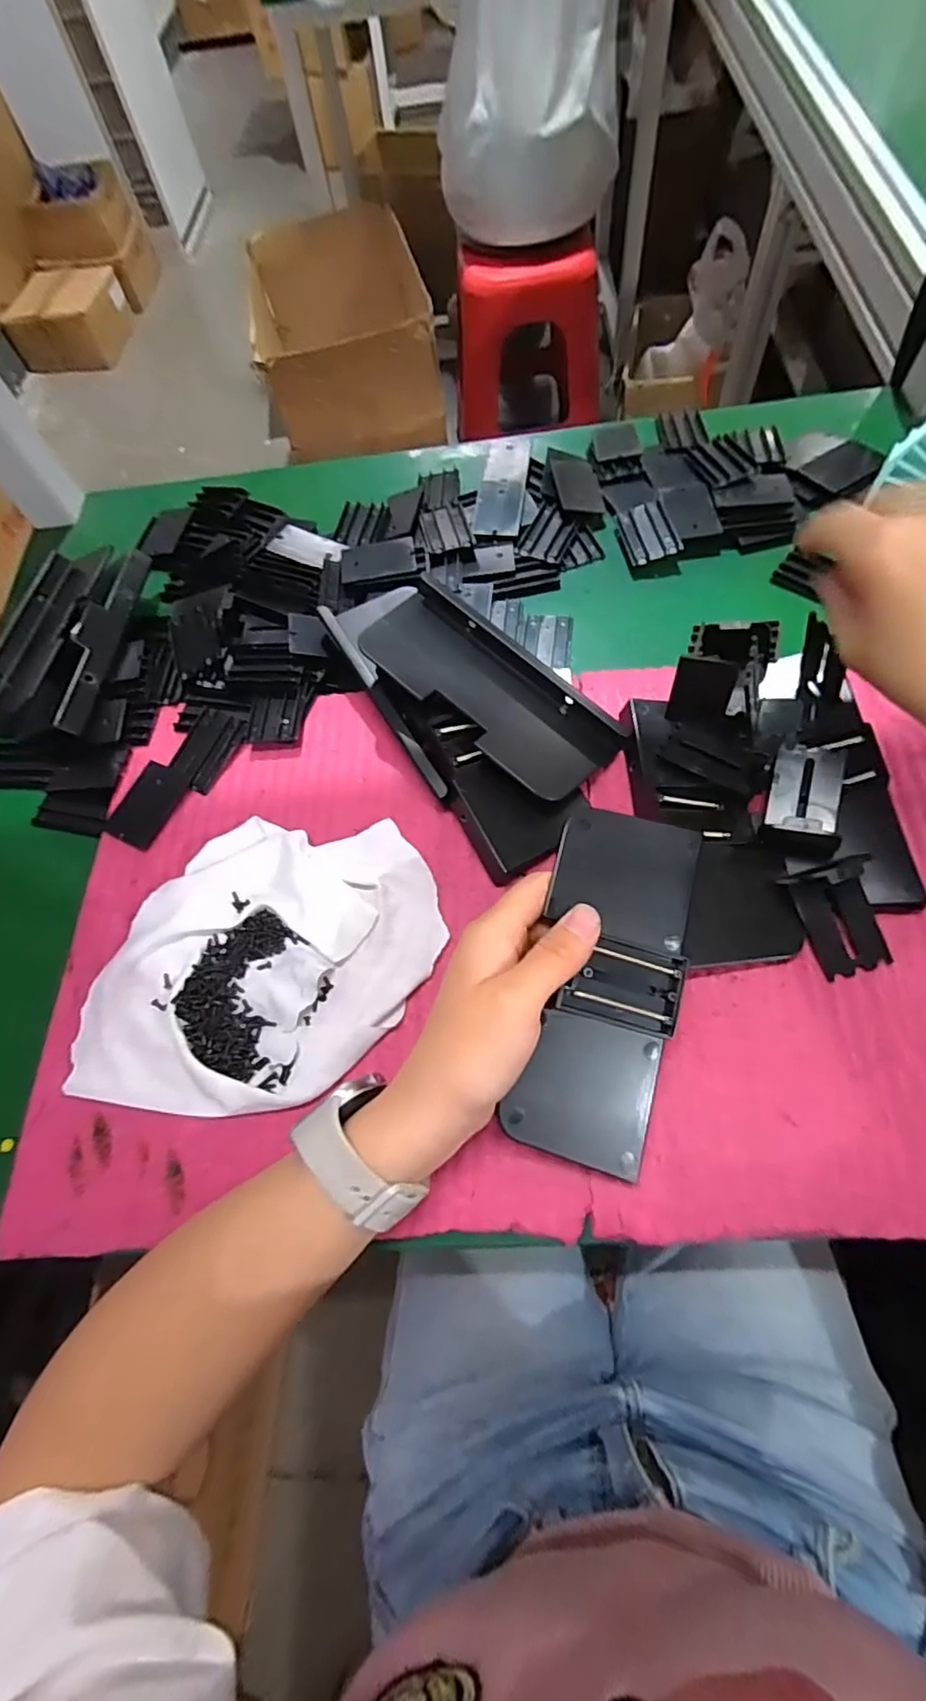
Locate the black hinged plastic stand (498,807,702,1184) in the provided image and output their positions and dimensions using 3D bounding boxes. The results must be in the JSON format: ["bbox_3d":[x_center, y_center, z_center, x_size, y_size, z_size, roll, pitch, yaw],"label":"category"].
[{"bbox_3d":[0.068,0.063,0.291,0.069,0.028,0.160,14,70,-4],"label":"black hinged plastic stand"}]

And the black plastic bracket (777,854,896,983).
[{"bbox_3d":[0.196,0.035,0.317,0.037,0.008,0.057,-14,86,7],"label":"black plastic bracket"}]

